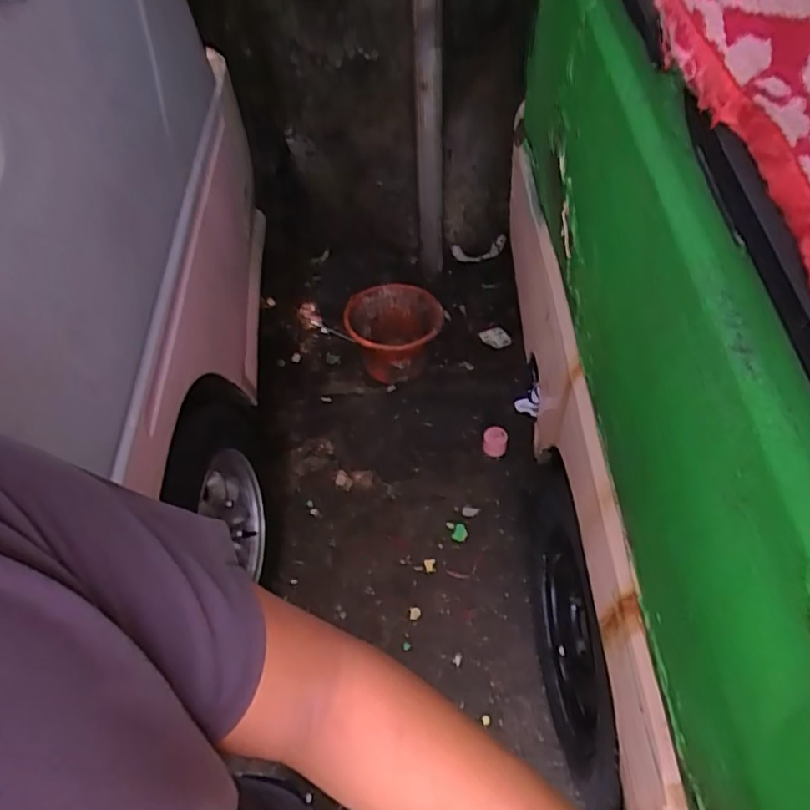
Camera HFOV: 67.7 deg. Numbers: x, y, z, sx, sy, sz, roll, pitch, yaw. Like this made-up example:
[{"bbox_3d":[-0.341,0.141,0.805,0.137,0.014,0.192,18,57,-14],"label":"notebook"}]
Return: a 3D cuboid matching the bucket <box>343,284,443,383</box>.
[{"bbox_3d":[-0.029,-0.206,1.788,0.267,0.202,0.278,-2,51,2],"label":"bucket"}]

